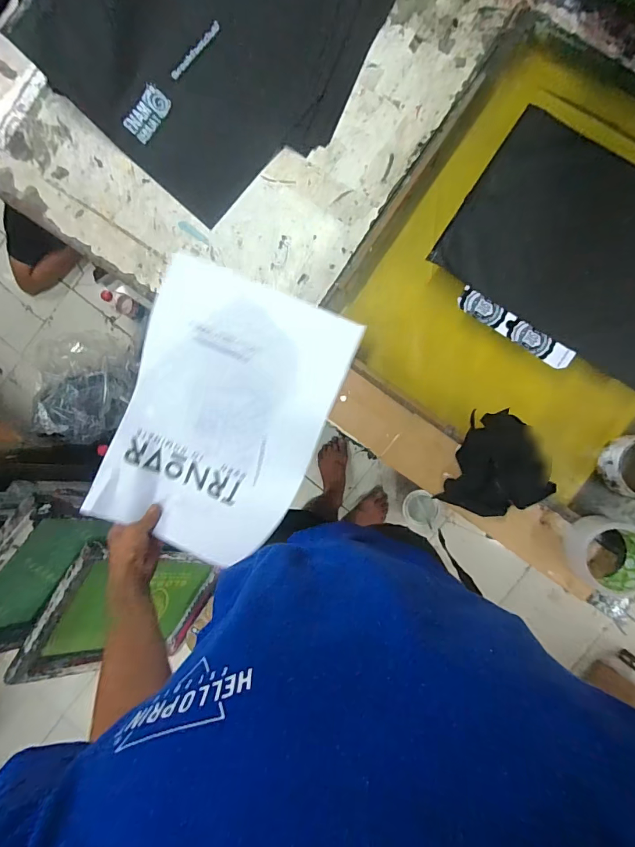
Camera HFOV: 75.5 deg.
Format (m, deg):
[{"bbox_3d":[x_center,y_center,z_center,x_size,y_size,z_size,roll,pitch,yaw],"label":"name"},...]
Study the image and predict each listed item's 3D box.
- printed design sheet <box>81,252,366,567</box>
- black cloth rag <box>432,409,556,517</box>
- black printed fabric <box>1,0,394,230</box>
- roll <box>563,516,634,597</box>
[{"bbox_3d":[-0.143,-0.007,0.619,0.296,0.069,0.404,21,93,3],"label":"printed design sheet"},{"bbox_3d":[0.252,0.060,0.552,0.130,0.037,0.143,21,93,3],"label":"black cloth rag"},{"bbox_3d":[-0.156,-0.555,0.550,0.444,0.075,0.415,41,94,2],"label":"black printed fabric"},{"bbox_3d":[0.375,0.169,0.528,0.096,0.053,0.088,0,92,4],"label":"roll"}]

